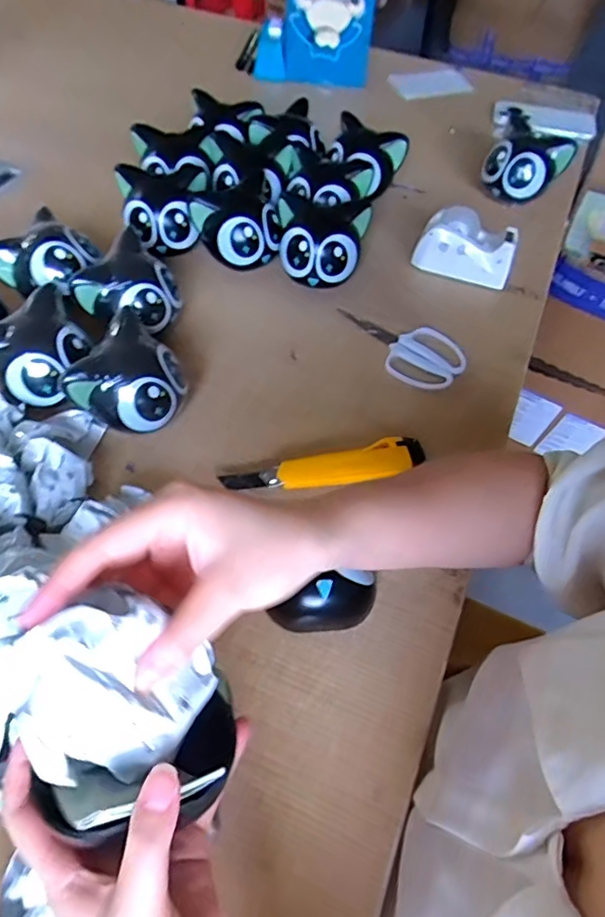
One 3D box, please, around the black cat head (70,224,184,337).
[{"bbox_3d":[-0.173,-0.169,0.567,0.089,0.075,0.096,1,57,-2],"label":"black cat head"}]

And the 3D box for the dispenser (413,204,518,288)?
[{"bbox_3d":[0.196,-0.252,0.657,0.113,0.066,0.050,23,59,11],"label":"dispenser"}]

